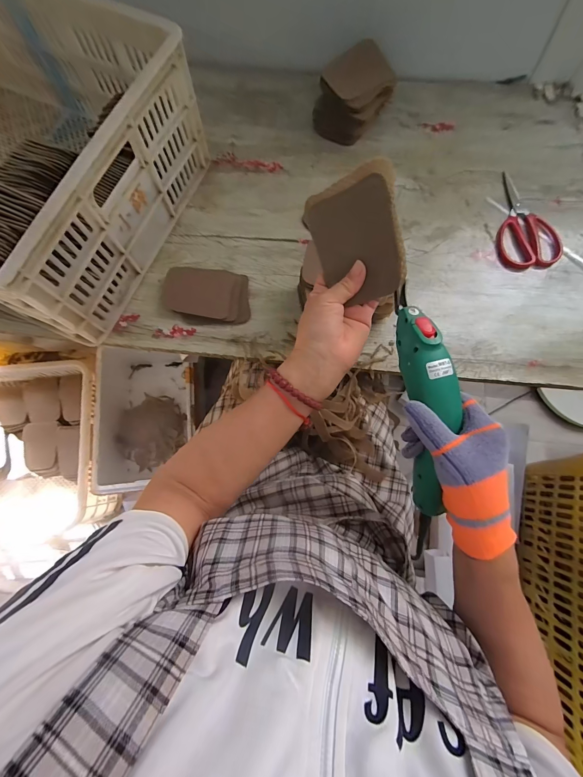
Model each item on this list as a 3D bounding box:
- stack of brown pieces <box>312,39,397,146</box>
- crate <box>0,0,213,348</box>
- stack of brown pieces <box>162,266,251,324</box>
[{"bbox_3d":[0.108,-0.511,0.556,0.104,0.105,0.105,40,79,10],"label":"stack of brown pieces"},{"bbox_3d":[-0.530,-0.414,0.510,0.688,0.193,0.450,21,77,6],"label":"crate"},{"bbox_3d":[-0.132,-0.151,0.509,0.132,0.026,0.080,7,76,2],"label":"stack of brown pieces"}]

